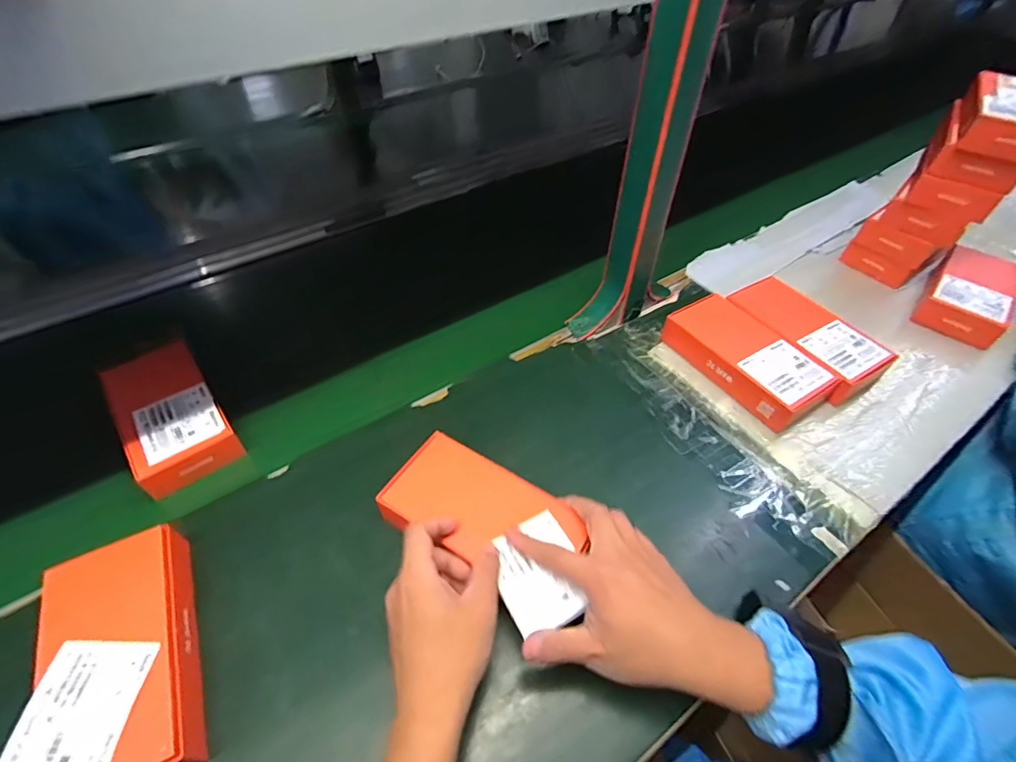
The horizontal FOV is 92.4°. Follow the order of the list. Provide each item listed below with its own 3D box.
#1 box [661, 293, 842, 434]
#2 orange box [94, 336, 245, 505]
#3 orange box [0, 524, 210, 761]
[{"bbox_3d":[0.303,-0.030,0.619,0.102,0.052,0.192,-25,52,-22],"label":"box"},{"bbox_3d":[-0.377,0.030,0.537,0.094,0.045,0.192,-31,54,-25],"label":"orange box"},{"bbox_3d":[-0.296,0.206,0.369,0.105,0.039,0.198,-19,50,-17],"label":"orange box"}]

